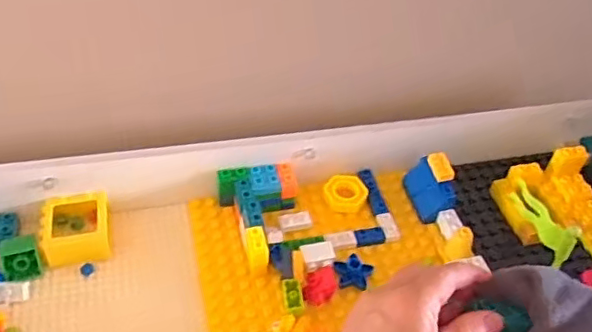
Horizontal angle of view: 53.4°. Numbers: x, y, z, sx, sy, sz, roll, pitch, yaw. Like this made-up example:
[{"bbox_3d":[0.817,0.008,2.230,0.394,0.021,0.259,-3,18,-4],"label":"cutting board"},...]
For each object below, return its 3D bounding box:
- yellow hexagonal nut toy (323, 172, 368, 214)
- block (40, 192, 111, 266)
[{"bbox_3d":[0.054,0.027,0.646,0.047,0.014,0.049,5,42,-2],"label":"yellow hexagonal nut toy"},{"bbox_3d":[-0.215,0.061,0.576,0.062,0.031,0.064,-6,44,-14],"label":"block"}]

